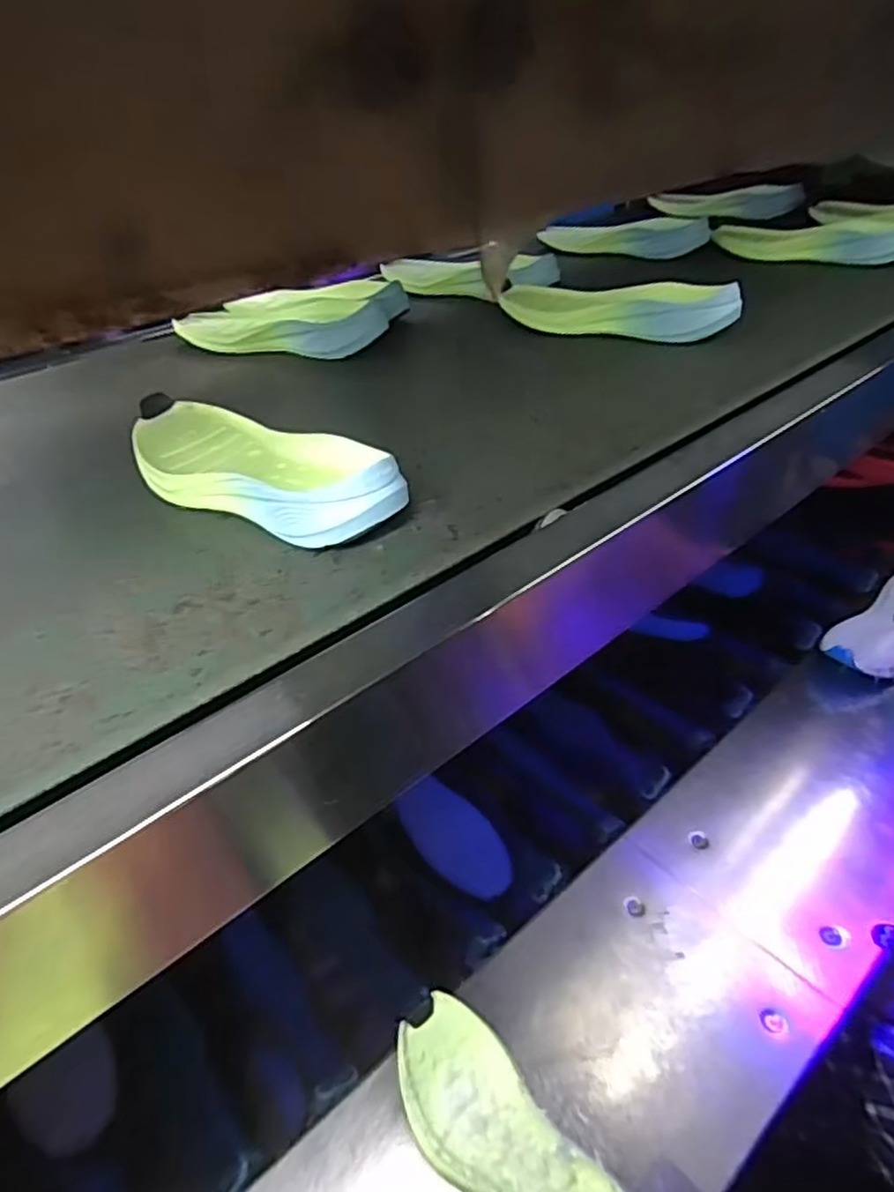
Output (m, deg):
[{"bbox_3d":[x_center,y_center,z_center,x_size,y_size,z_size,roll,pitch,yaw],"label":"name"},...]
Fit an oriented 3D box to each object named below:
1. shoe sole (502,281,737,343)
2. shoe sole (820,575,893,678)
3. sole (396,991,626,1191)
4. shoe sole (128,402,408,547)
[{"bbox_3d":[0.184,-0.333,0.801,0.288,0.045,0.082,18,44,29],"label":"shoe sole"},{"bbox_3d":[0.615,0.026,0.959,0.117,0.033,0.276,-2,26,47],"label":"shoe sole"},{"bbox_3d":[0.047,0.420,0.519,0.093,0.047,0.224,-31,44,-28],"label":"sole"},{"bbox_3d":[-0.151,-0.099,0.533,0.286,0.045,0.107,21,45,31],"label":"shoe sole"}]

